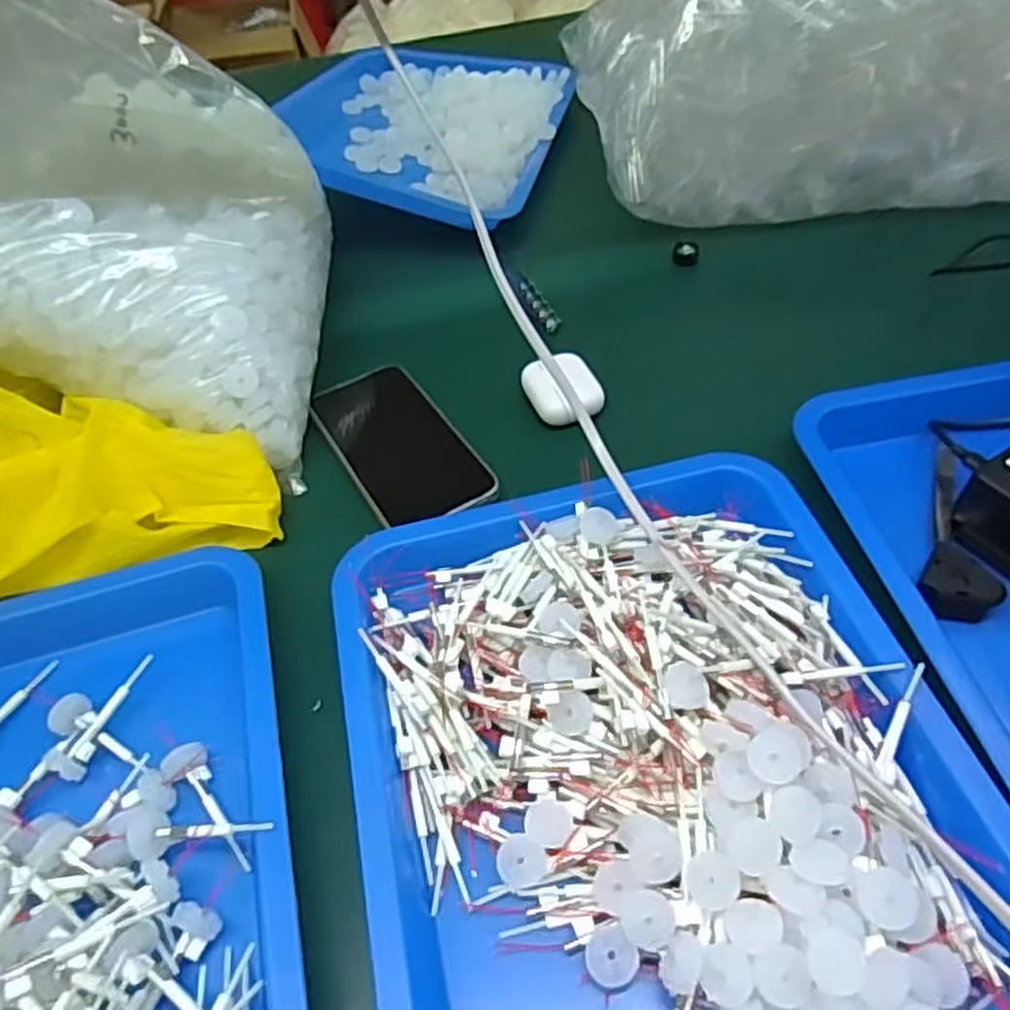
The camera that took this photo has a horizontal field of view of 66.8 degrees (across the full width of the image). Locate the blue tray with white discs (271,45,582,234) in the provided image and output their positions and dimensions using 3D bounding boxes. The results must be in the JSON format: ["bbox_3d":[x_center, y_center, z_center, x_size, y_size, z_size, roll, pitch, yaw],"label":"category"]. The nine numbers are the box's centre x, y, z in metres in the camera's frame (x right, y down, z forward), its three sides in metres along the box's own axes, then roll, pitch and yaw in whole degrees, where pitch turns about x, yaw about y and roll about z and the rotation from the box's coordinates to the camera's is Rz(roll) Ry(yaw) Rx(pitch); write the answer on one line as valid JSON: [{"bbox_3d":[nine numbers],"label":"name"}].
[{"bbox_3d":[-0.088,-0.396,0.795,0.287,0.034,0.313,9,51,13],"label":"blue tray with white discs"}]

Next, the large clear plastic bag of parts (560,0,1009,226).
[{"bbox_3d":[0.357,-0.390,0.675,0.565,0.172,0.275,-2,49,4],"label":"large clear plastic bag of parts"}]

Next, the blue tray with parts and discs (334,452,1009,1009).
[{"bbox_3d":[0.065,0.117,0.346,0.261,0.044,0.329,-13,49,-5],"label":"blue tray with parts and discs"}]

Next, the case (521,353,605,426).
[{"bbox_3d":[0.041,-0.079,0.533,0.048,0.023,0.059,-16,50,-8],"label":"case"}]

